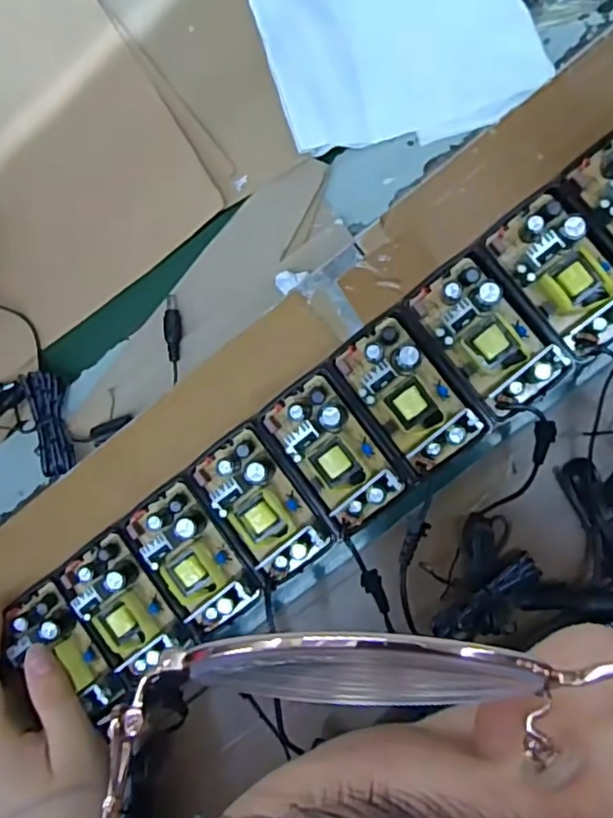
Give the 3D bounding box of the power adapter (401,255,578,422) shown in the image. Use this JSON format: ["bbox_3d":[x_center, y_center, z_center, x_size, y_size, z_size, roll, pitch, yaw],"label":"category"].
[{"bbox_3d":[0.090,-0.037,0.307,0.047,0.023,0.080,-40,85,7],"label":"power adapter"}]

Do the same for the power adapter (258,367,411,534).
[{"bbox_3d":[0.013,0.021,0.319,0.047,0.021,0.076,-37,85,7],"label":"power adapter"}]

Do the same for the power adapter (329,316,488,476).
[{"bbox_3d":[0.052,-0.008,0.316,0.044,0.027,0.078,-39,85,7],"label":"power adapter"}]

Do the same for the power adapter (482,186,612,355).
[{"bbox_3d":[0.129,-0.070,0.300,0.049,0.023,0.076,-38,85,7],"label":"power adapter"}]

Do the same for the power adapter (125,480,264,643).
[{"bbox_3d":[-0.063,0.080,0.329,0.042,0.025,0.076,-38,85,7],"label":"power adapter"}]

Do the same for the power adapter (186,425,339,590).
[{"bbox_3d":[-0.025,0.051,0.325,0.044,0.021,0.076,-40,85,7],"label":"power adapter"}]

